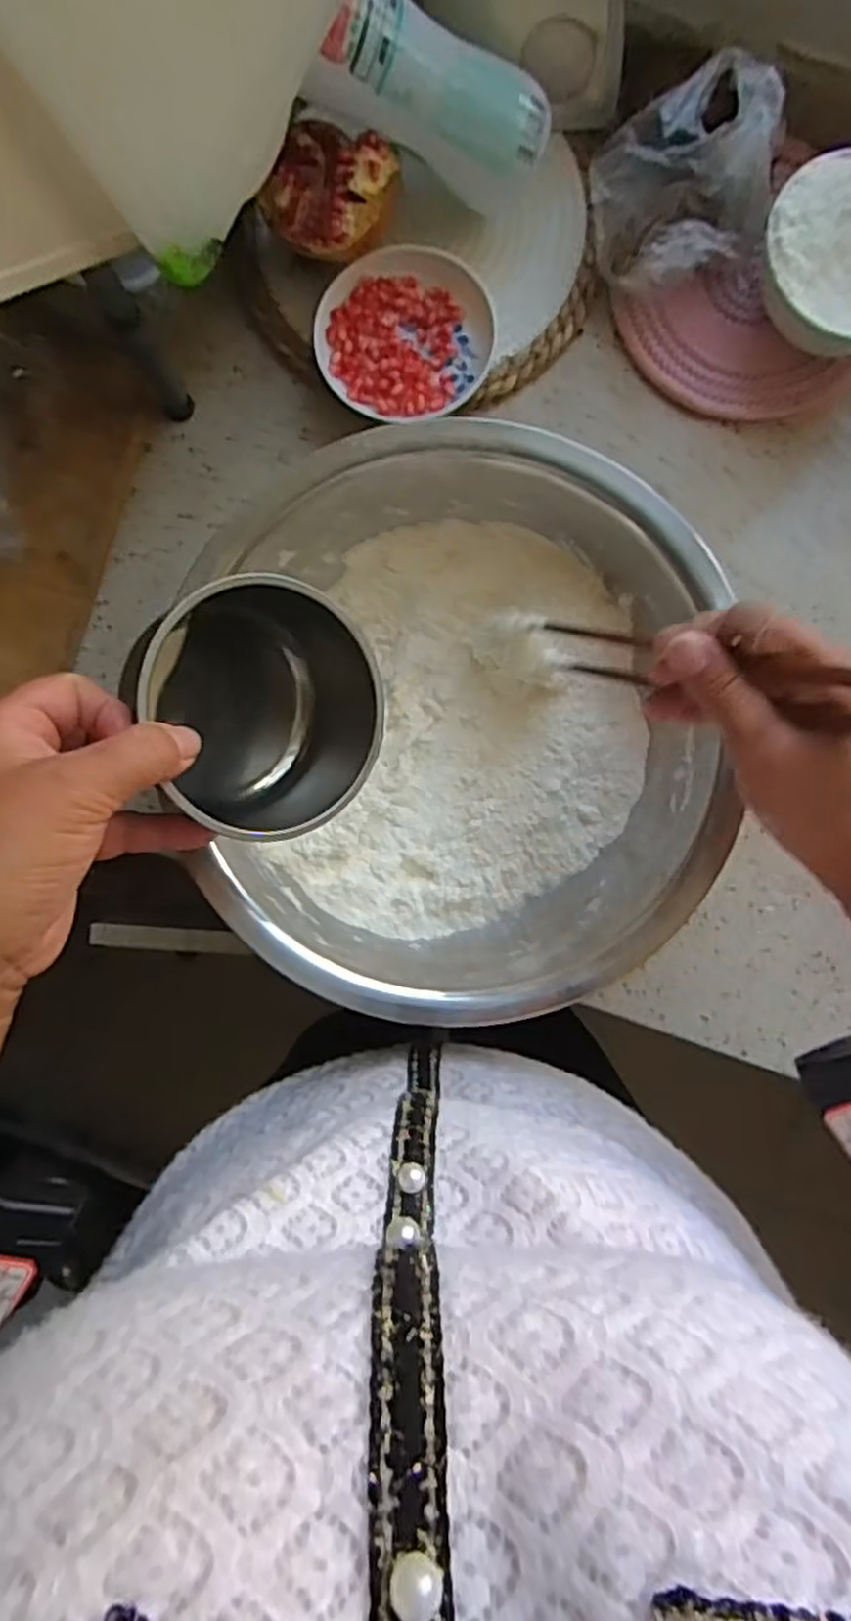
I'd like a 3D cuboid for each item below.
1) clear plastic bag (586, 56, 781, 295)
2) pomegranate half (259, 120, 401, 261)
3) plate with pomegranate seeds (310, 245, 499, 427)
[{"bbox_3d":[0.157,-0.390,0.470,0.101,0.084,0.113,-10,90,1],"label":"clear plastic bag"},{"bbox_3d":[-0.057,-0.379,0.475,0.072,0.049,0.078,0,90,1],"label":"pomegranate half"},{"bbox_3d":[-0.012,-0.310,0.499,0.110,0.021,0.114,0,90,1],"label":"plate with pomegranate seeds"}]

